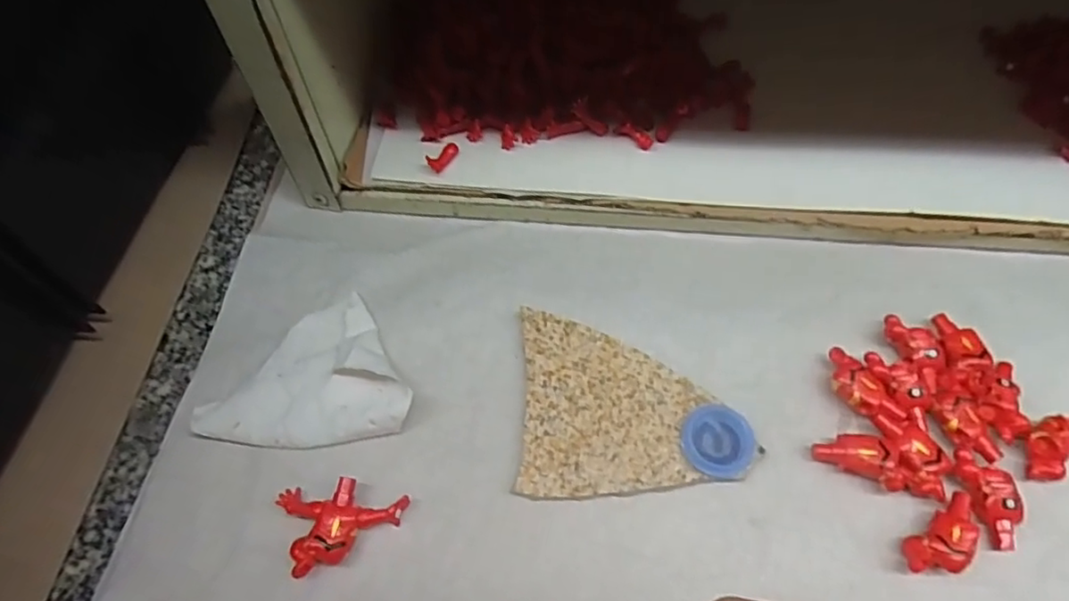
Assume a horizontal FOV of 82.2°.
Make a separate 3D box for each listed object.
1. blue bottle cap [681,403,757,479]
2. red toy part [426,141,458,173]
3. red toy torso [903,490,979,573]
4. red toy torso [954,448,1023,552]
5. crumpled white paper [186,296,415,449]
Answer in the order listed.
[{"bbox_3d":[0.077,0.059,0.257,0.029,0.009,0.029,0,57,0],"label":"blue bottle cap"},{"bbox_3d":[-0.047,-0.075,0.318,0.009,0.007,0.020,34,63,20],"label":"red toy part"},{"bbox_3d":[0.159,0.092,0.235,0.037,0.012,0.017,-31,63,-18],"label":"red toy torso"},{"bbox_3d":[0.181,0.077,0.242,0.016,0.008,0.038,-9,58,-6],"label":"red toy torso"},{"bbox_3d":[-0.102,0.040,0.267,0.081,0.015,0.069,-27,61,-16],"label":"crumpled white paper"}]

